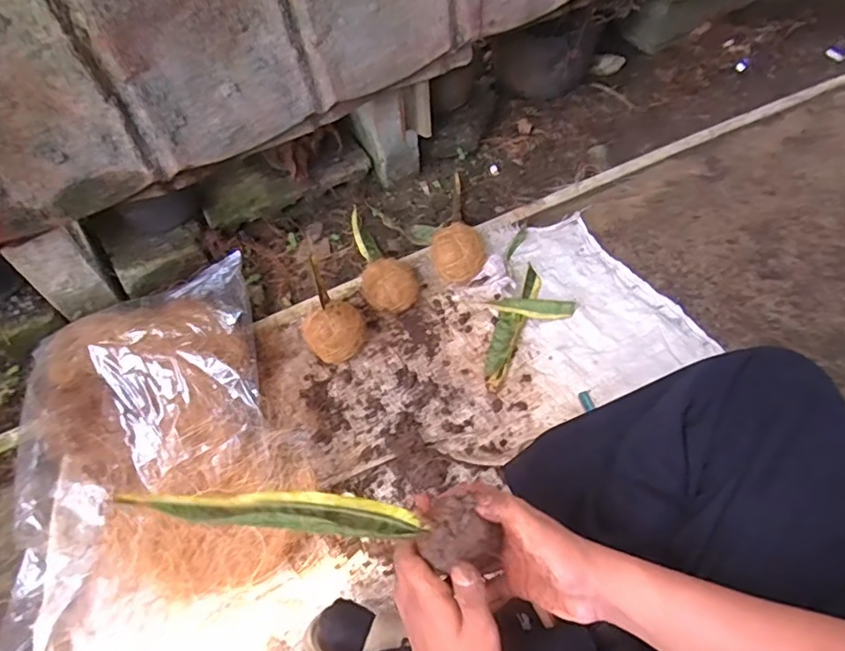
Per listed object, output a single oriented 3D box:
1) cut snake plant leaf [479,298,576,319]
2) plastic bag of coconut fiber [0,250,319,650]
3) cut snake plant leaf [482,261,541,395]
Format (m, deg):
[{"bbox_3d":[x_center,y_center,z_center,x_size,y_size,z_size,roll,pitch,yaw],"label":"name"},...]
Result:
[{"bbox_3d":[0.162,-0.026,0.854,0.133,0.025,0.026,7,60,4],"label":"cut snake plant leaf"},{"bbox_3d":[-0.325,0.123,0.716,0.328,0.105,0.459,-13,60,-7],"label":"plastic bag of coconut fiber"},{"bbox_3d":[0.131,-0.007,0.836,0.043,0.029,0.228,21,62,12],"label":"cut snake plant leaf"}]

